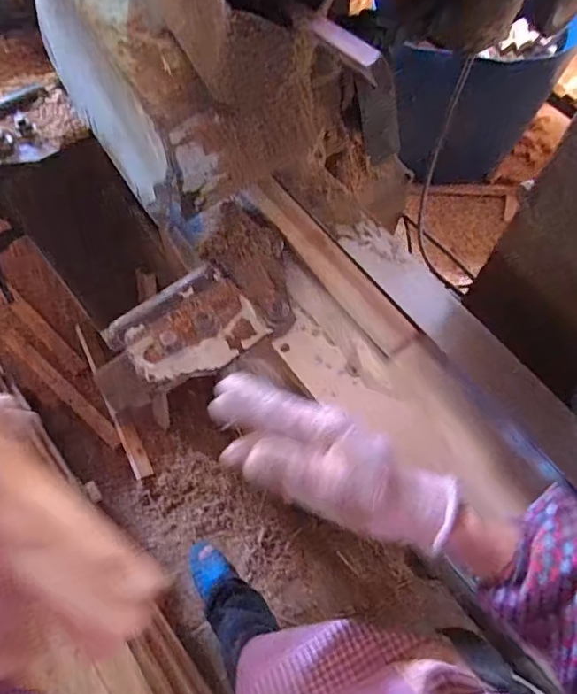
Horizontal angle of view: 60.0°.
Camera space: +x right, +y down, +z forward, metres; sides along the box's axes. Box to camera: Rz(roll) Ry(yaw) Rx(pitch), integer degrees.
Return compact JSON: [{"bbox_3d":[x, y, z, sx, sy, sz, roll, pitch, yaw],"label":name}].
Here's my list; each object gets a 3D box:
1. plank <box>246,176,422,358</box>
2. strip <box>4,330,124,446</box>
[{"bbox_3d":[0.050,-0.107,0.604,0.049,0.019,0.276,-33,72,-15],"label":"plank"},{"bbox_3d":[-0.632,0.105,1.371,0.474,0.023,0.040,40,71,13],"label":"strip"}]

